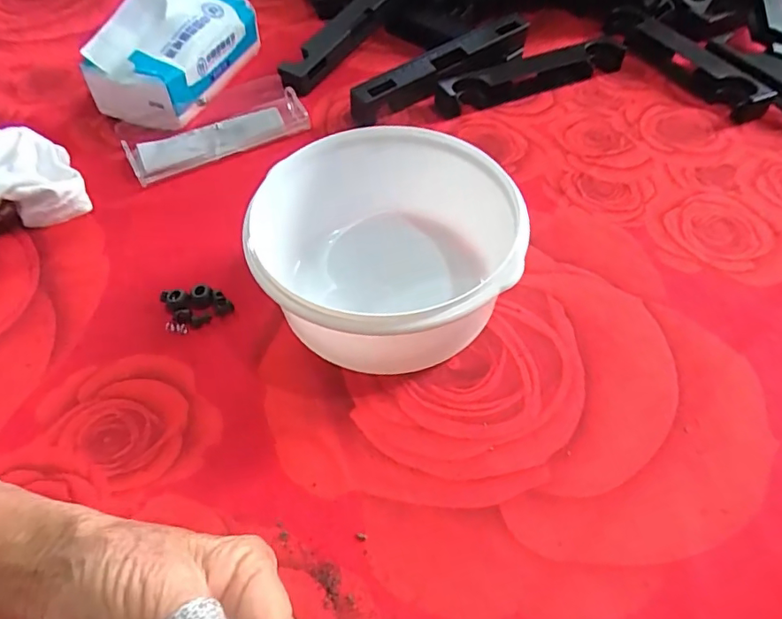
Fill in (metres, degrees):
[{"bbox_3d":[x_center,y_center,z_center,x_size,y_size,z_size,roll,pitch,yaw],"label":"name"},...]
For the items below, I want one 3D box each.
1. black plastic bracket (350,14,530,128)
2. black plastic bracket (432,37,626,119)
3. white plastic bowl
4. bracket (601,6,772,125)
[{"bbox_3d":[0.050,-0.225,0.499,0.202,0.030,0.036,-30,58,-18],"label":"black plastic bracket"},{"bbox_3d":[0.138,-0.229,0.517,0.202,0.027,0.036,-21,55,-13],"label":"black plastic bracket"},{"bbox_3d":[0.001,-0.034,0.339,0.150,0.082,0.154,-1,53,2],"label":"white plastic bowl"},{"bbox_3d":[0.285,-0.245,0.520,0.033,0.024,0.196,-21,55,-13],"label":"bracket"}]

